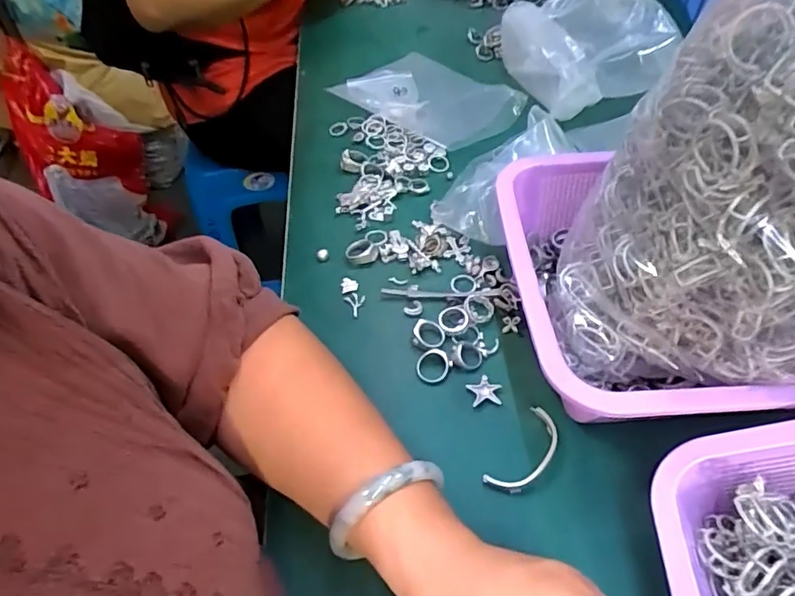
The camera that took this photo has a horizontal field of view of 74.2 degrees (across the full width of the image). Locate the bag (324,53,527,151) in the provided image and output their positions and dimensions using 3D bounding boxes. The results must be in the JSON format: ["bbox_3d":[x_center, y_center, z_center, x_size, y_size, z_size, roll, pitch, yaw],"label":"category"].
[{"bbox_3d":[0.034,-0.231,0.602,0.136,0.024,0.196,-37,58,-24],"label":"bag"}]

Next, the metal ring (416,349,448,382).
[{"bbox_3d":[0.025,0.049,0.384,0.024,0.006,0.024,-2,51,3],"label":"metal ring"}]

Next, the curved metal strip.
[{"bbox_3d":[0.084,0.100,0.341,0.027,0.006,0.064,30,59,25],"label":"curved metal strip"}]

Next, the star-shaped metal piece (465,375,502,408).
[{"bbox_3d":[0.061,0.065,0.373,0.023,0.004,0.022,-6,51,-1],"label":"star-shaped metal piece"}]

